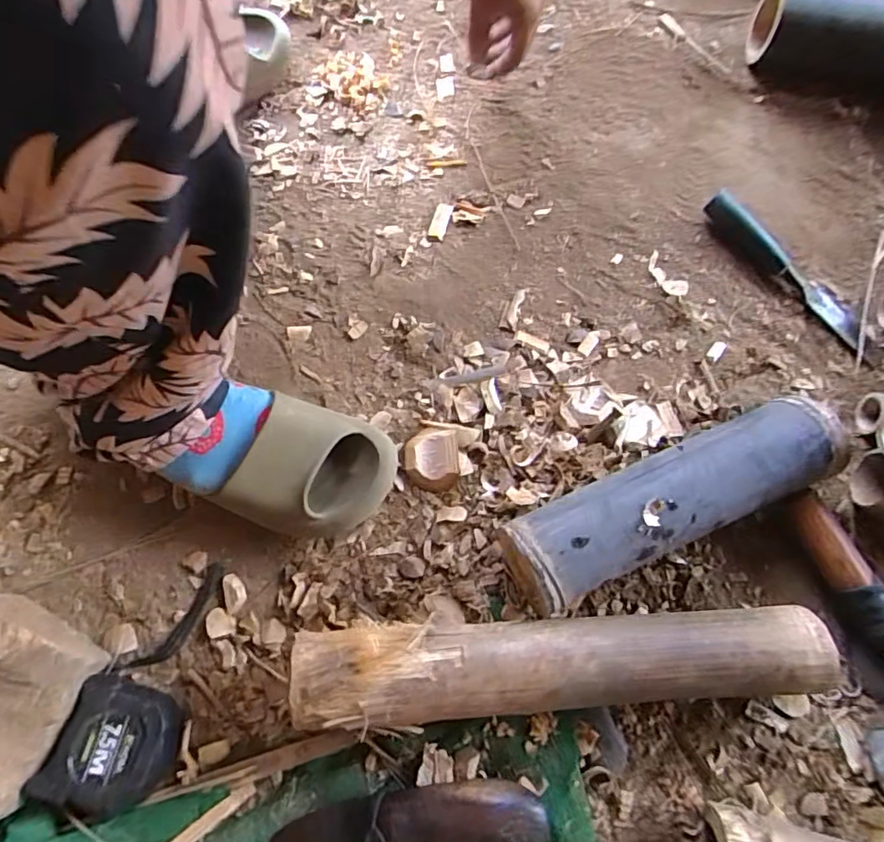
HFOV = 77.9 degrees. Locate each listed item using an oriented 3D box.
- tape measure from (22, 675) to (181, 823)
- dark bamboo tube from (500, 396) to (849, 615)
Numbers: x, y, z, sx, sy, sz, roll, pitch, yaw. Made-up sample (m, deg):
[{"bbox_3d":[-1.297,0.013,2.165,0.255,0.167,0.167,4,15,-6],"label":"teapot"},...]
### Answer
[{"bbox_3d":[-0.247,0.249,0.419,0.083,0.044,0.091,18,75,5],"label":"tape measure"},{"bbox_3d":[0.189,0.066,0.450,0.276,0.072,0.079,-24,76,-7],"label":"dark bamboo tube"}]

